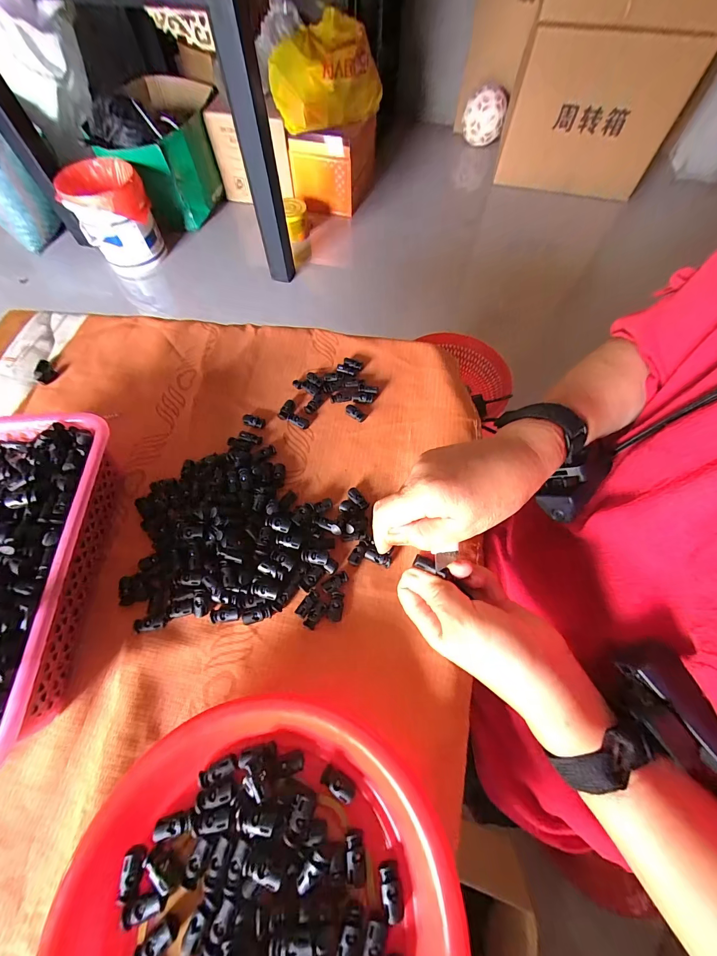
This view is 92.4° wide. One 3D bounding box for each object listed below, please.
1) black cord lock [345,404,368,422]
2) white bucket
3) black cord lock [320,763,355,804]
[{"bbox_3d":[-0.004,-0.082,0.436,0.029,0.007,0.014,35,68,17],"label":"black cord lock"},{"bbox_3d":[-0.878,-0.945,1.258,0.245,0.281,0.252,0,64,0],"label":"white bucket"},{"bbox_3d":[-0.016,0.232,0.260,0.027,0.007,0.013,23,64,26],"label":"black cord lock"}]

